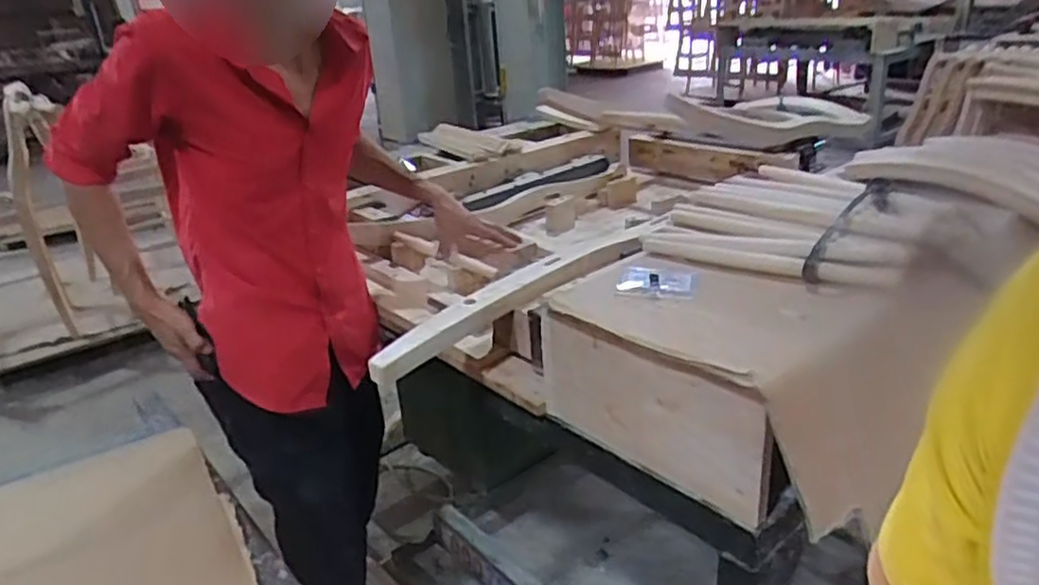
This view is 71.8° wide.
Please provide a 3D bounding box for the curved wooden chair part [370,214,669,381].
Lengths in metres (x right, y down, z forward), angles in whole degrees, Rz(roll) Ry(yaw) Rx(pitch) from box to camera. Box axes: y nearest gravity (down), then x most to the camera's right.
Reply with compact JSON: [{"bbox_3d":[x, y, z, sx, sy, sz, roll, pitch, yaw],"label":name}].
[{"bbox_3d":[0.019,-0.016,1.048,0.567,0.062,0.079,-21,29,-34],"label":"curved wooden chair part"}]

